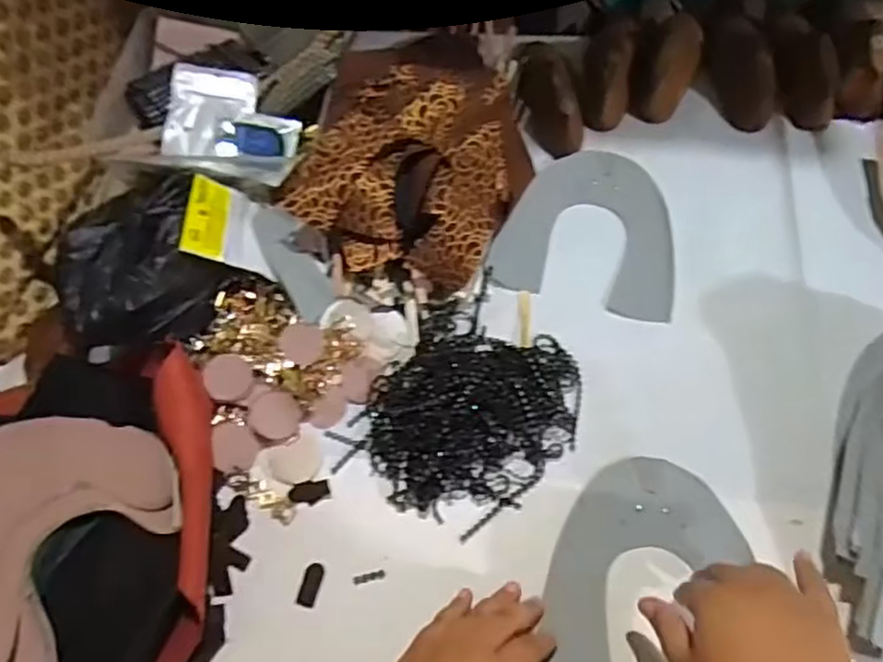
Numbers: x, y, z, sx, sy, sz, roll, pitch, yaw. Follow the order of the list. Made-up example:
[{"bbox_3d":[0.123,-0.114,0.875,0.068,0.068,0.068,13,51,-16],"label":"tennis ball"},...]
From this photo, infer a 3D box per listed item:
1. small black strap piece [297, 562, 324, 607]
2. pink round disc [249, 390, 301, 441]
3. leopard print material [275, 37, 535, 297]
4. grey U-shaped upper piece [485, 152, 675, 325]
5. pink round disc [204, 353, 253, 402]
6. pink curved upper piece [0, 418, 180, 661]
[{"bbox_3d":[-0.087,0.168,0.452,0.013,0.004,0.027,9,62,8],"label":"small black strap piece"},{"bbox_3d":[-0.121,0.061,0.496,0.036,0.004,0.034,3,79,-15],"label":"pink round disc"},{"bbox_3d":[-0.017,-0.138,0.566,0.169,0.090,0.200,10,63,10],"label":"leopard print material"},{"bbox_3d":[0.130,-0.090,0.579,0.146,0.006,0.154,15,66,10],"label":"grey U-shaped upper piece"},{"bbox_3d":[-0.156,0.034,0.500,0.035,0.004,0.033,1,79,-6],"label":"pink round disc"},{"bbox_3d":[-0.266,0.131,0.465,0.176,0.075,0.156,32,67,19],"label":"pink curved upper piece"}]

